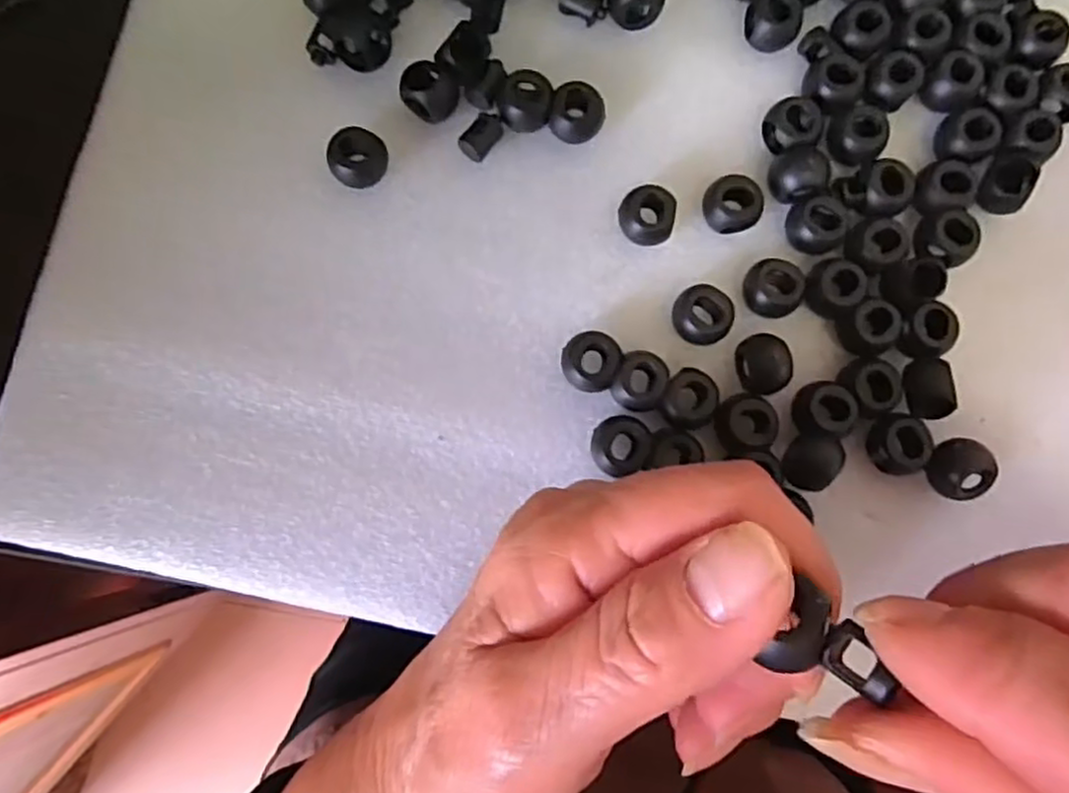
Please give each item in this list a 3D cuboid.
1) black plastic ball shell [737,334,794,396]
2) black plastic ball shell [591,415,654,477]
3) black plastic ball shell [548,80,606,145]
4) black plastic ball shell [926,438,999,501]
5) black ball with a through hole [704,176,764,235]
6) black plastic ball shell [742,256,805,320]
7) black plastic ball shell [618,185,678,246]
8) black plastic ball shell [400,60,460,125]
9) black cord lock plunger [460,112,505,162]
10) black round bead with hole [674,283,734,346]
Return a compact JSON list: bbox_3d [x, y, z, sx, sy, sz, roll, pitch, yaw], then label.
[{"bbox_3d":[0.072,-0.010,0.224,0.016,0.016,0.018,-9,85,-1],"label":"black plastic ball shell"},{"bbox_3d":[0.027,0.015,0.218,0.017,0.016,0.017,0,85,0],"label":"black plastic ball shell"},{"bbox_3d":[0.014,-0.094,0.236,0.018,0.014,0.017,0,85,0],"label":"black plastic ball shell"},{"bbox_3d":[0.132,0.023,0.219,0.018,0.016,0.018,0,85,0],"label":"black plastic ball shell"},{"bbox_3d":[0.064,-0.061,0.230,0.018,0.017,0.017,0,85,0],"label":"black ball with a through hole"},{"bbox_3d":[0.076,-0.034,0.226,0.017,0.013,0.018,0,85,0],"label":"black plastic ball shell"},{"bbox_3d":[0.037,-0.058,0.230,0.017,0.016,0.017,0,85,0],"label":"black plastic ball shell"},{"bbox_3d":[-0.034,-0.102,0.235,0.017,0.015,0.016,0,85,0],"label":"black plastic ball shell"},{"bbox_3d":[-0.018,-0.088,0.236,0.010,0.010,0.015,41,86,3],"label":"black cord lock plunger"},{"bbox_3d":[0.053,-0.025,0.224,0.018,0.014,0.018,0,85,0],"label":"black round bead with hole"}]

